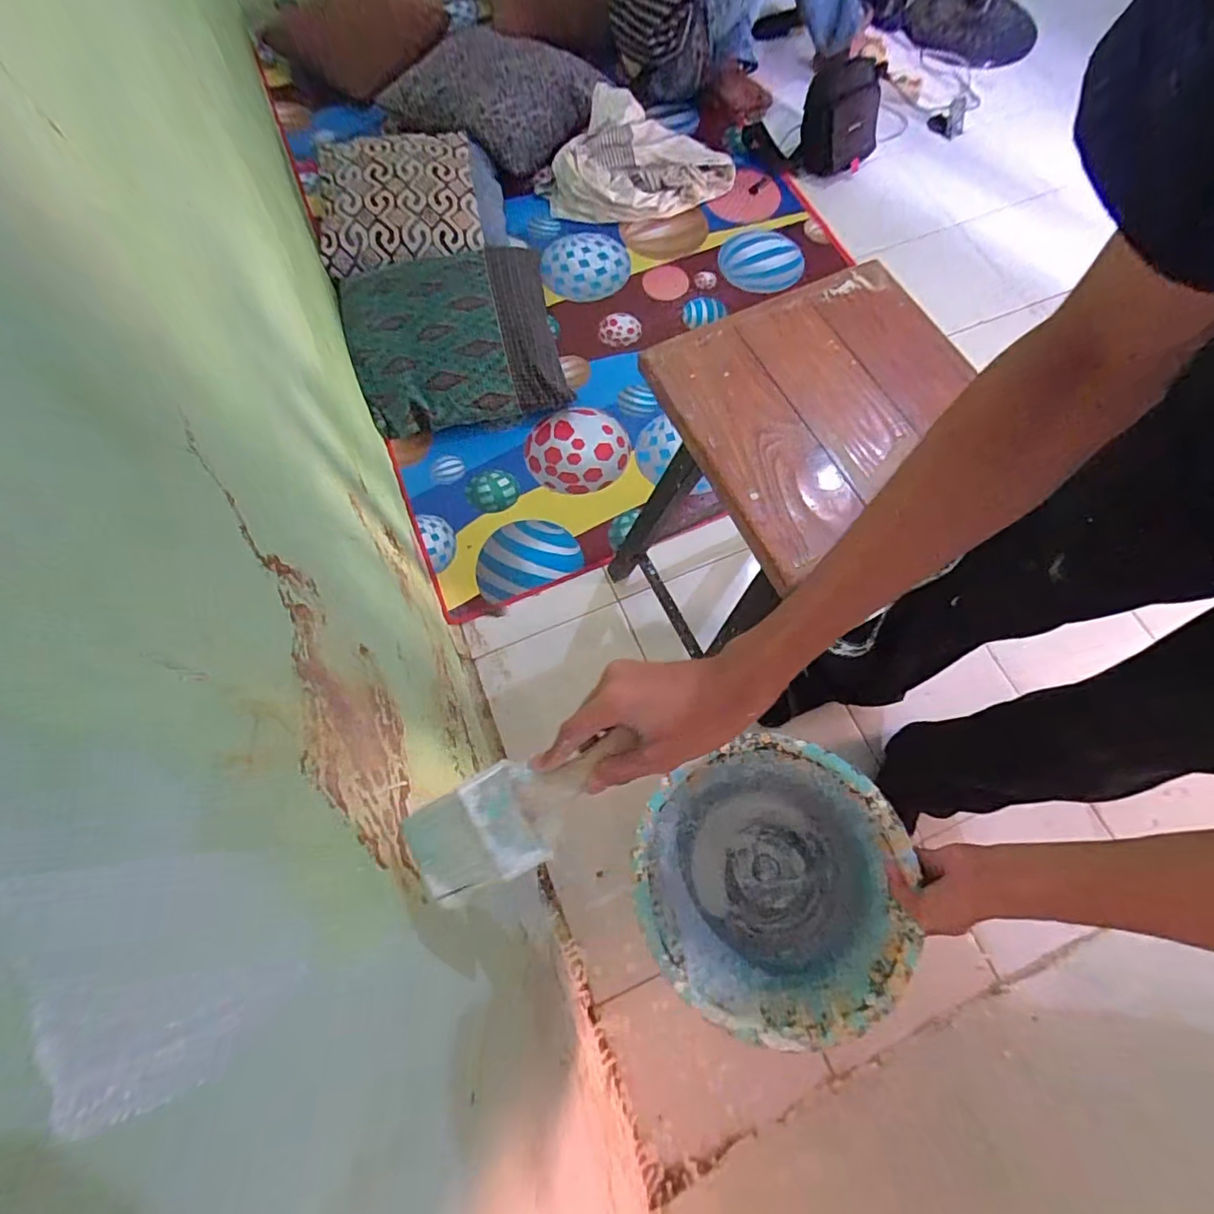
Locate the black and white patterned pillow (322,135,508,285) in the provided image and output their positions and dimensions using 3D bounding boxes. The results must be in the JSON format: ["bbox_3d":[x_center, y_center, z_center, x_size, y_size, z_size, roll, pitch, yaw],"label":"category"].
[{"bbox_3d":[-0.474,-0.984,1.318,0.431,0.120,0.418,-9,74,-3],"label":"black and white patterned pillow"}]

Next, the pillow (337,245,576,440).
[{"bbox_3d":[-0.330,-0.595,1.191,0.432,0.118,0.434,-16,74,-5],"label":"pillow"}]

